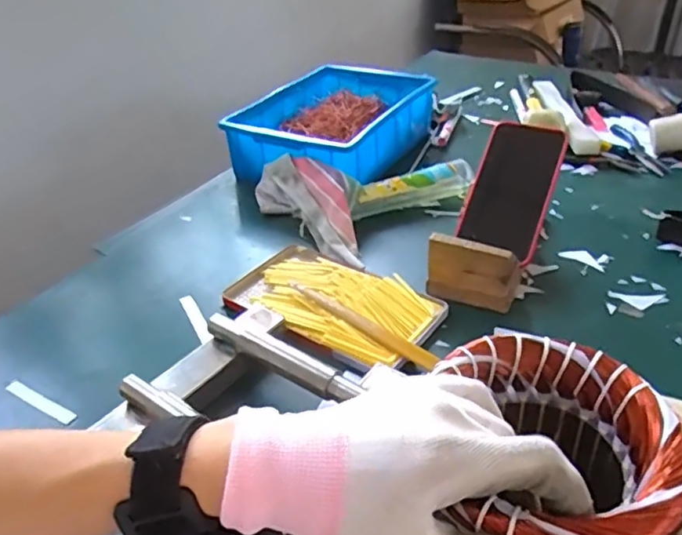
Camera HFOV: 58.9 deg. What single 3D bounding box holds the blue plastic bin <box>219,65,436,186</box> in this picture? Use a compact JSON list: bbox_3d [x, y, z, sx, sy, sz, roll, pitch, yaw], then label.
[{"bbox_3d":[-0.011,-0.196,0.867,0.208,0.100,0.290,15,39,24],"label":"blue plastic bin"}]

